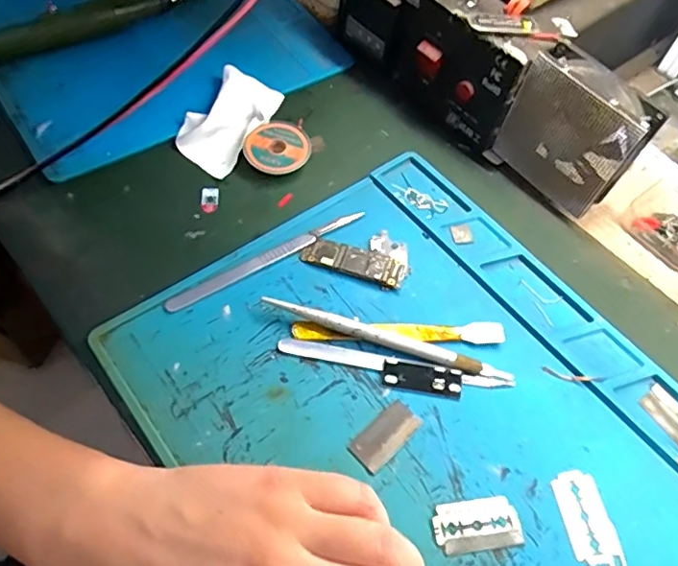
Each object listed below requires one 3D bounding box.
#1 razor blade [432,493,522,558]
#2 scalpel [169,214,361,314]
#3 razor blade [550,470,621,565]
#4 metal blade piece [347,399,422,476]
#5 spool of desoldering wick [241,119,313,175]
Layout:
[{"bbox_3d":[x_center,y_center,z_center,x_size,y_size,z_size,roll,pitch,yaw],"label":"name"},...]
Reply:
[{"bbox_3d":[0.067,0.117,0.270,0.041,0.004,0.023,-5,59,-8],"label":"razor blade"},{"bbox_3d":[-0.043,-0.016,0.341,0.133,0.004,0.011,-28,64,-20],"label":"scalpel"},{"bbox_3d":[0.122,0.114,0.276,0.024,0.004,0.041,-6,59,-8],"label":"razor blade"},{"bbox_3d":[0.025,0.079,0.290,0.039,0.004,0.019,-38,68,-24],"label":"metal blade piece"},{"bbox_3d":[-0.041,-0.092,0.384,0.043,0.015,0.042,2,58,-3],"label":"spool of desoldering wick"}]

